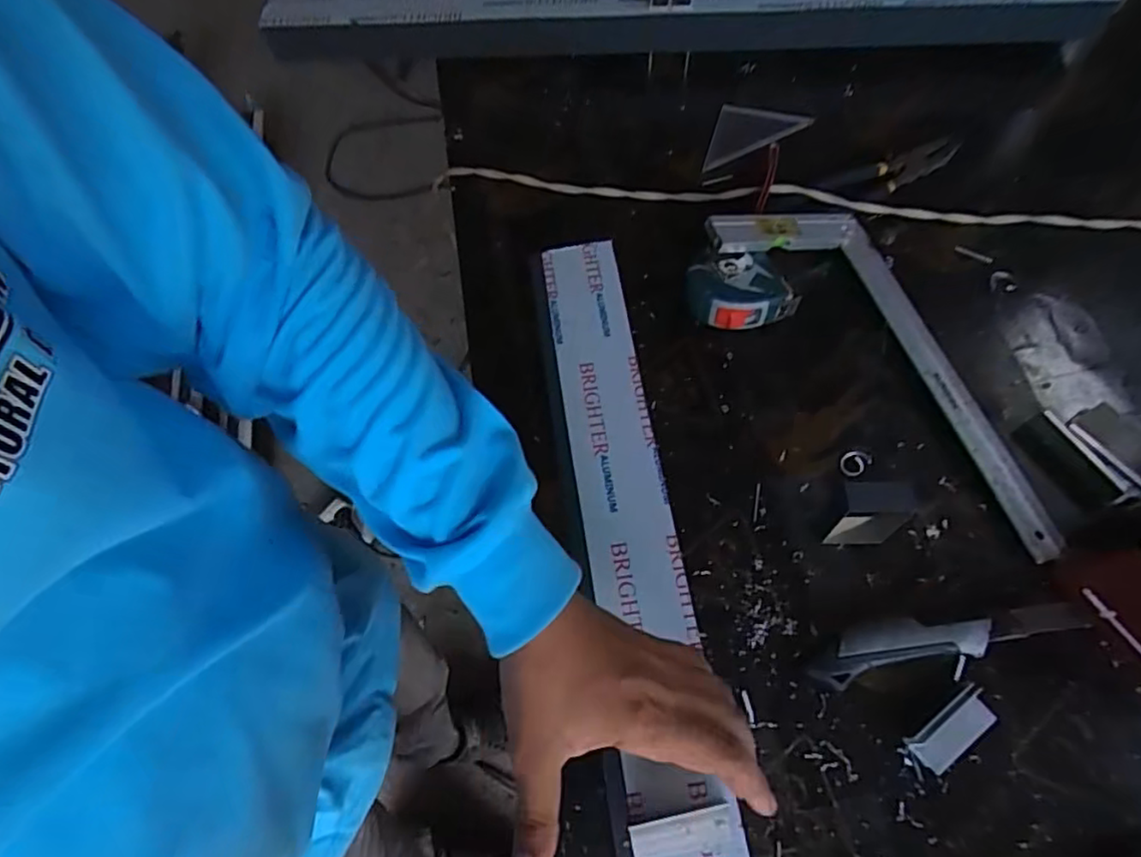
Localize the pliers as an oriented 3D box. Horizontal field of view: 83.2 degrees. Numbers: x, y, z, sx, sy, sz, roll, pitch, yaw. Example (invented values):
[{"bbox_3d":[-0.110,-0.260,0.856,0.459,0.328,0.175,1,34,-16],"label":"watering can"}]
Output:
[{"bbox_3d":[0.286,-0.242,0.628,0.195,0.015,0.043,-19,66,-5],"label":"pliers"}]

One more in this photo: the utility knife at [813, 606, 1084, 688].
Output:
[{"bbox_3d":[0.265,0.148,0.462,0.189,0.023,0.037,-12,66,-2],"label":"utility knife"}]

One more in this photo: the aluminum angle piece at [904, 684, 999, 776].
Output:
[{"bbox_3d":[0.261,0.206,0.438,0.060,0.017,0.027,-36,69,-12],"label":"aluminum angle piece"}]

